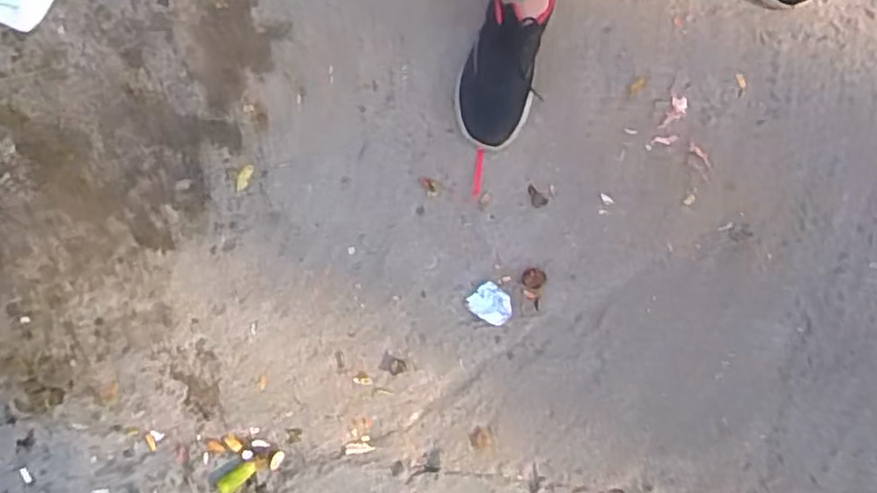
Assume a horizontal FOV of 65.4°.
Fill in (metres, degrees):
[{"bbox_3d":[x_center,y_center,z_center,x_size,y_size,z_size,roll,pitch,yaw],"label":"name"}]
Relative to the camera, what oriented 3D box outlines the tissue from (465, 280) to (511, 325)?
[{"bbox_3d":[0.066,0.073,0.860,0.053,0.014,0.043,43,80,9],"label":"tissue"}]

